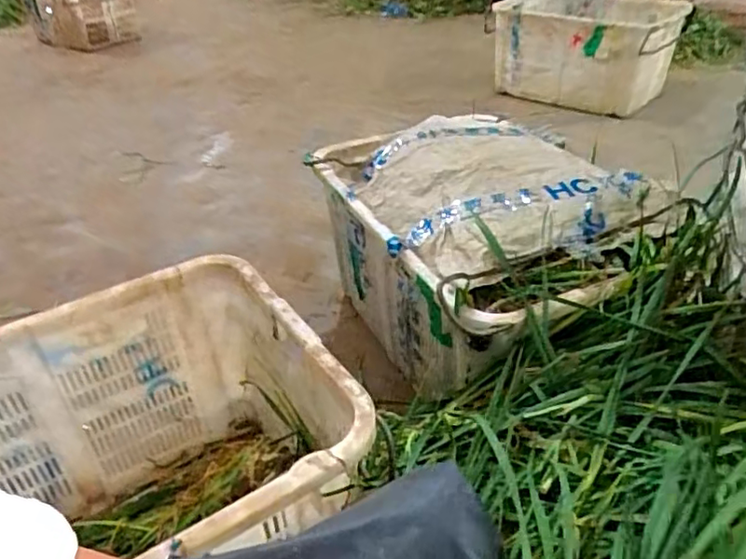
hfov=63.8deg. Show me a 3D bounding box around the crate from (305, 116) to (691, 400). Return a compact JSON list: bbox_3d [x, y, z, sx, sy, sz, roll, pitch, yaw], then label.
[{"bbox_3d":[0.194,-0.057,1.122,0.424,0.327,0.603,-19,39,-20],"label":"crate"}]

